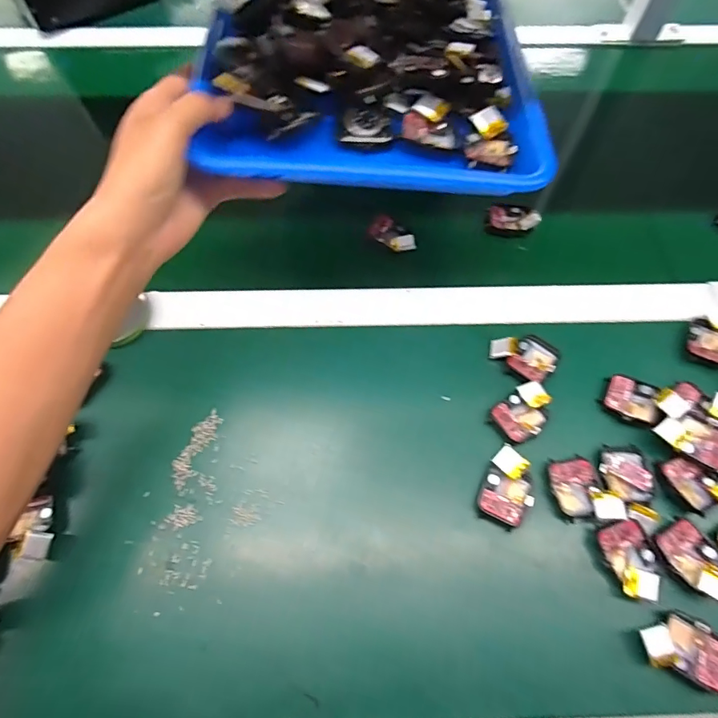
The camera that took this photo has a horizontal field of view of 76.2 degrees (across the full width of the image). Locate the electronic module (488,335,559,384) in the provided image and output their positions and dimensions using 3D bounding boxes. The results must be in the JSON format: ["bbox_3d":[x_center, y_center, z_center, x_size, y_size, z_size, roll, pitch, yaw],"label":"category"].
[{"bbox_3d":[0.147,-0.004,0.406,0.053,0.017,0.042,40,69,17],"label":"electronic module"}]

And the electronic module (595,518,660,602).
[{"bbox_3d":[0.197,0.144,0.329,0.034,0.009,0.050,-12,64,-7],"label":"electronic module"}]

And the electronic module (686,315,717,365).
[{"bbox_3d":[0.321,-0.020,0.415,0.037,0.010,0.053,23,65,10],"label":"electronic module"}]

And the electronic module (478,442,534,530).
[{"bbox_3d":[0.115,0.099,0.354,0.036,0.018,0.054,23,65,10],"label":"electronic module"}]

